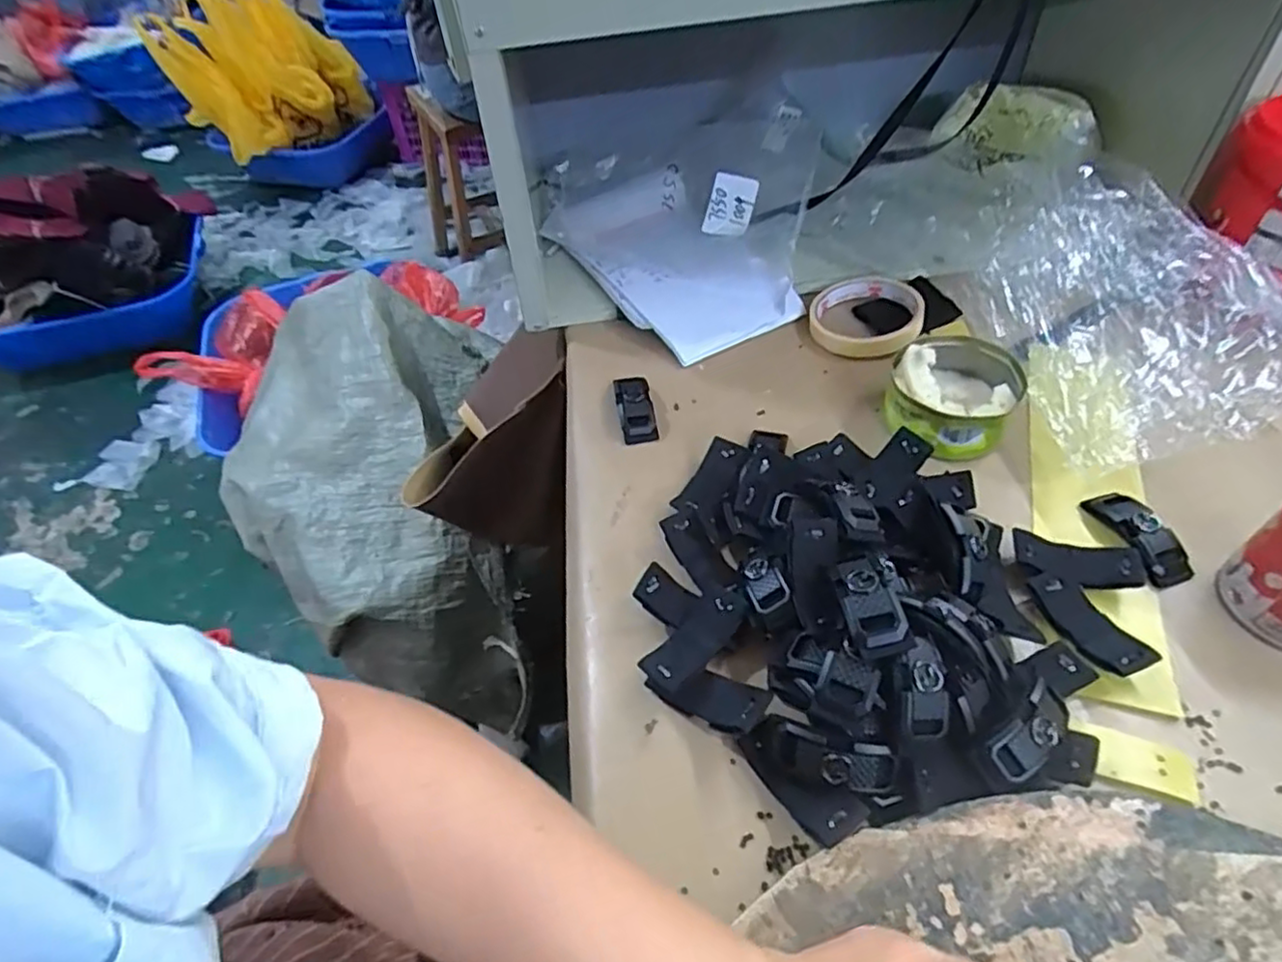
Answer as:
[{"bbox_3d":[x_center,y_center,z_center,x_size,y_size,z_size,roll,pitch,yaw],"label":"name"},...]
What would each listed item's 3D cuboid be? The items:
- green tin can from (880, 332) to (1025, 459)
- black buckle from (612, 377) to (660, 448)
[{"bbox_3d":[0.213,-0.062,0.468,0.078,0.037,0.090,19,54,20],"label":"green tin can"},{"bbox_3d":[-0.005,-0.055,0.503,0.025,0.013,0.060,-9,49,-4],"label":"black buckle"}]

